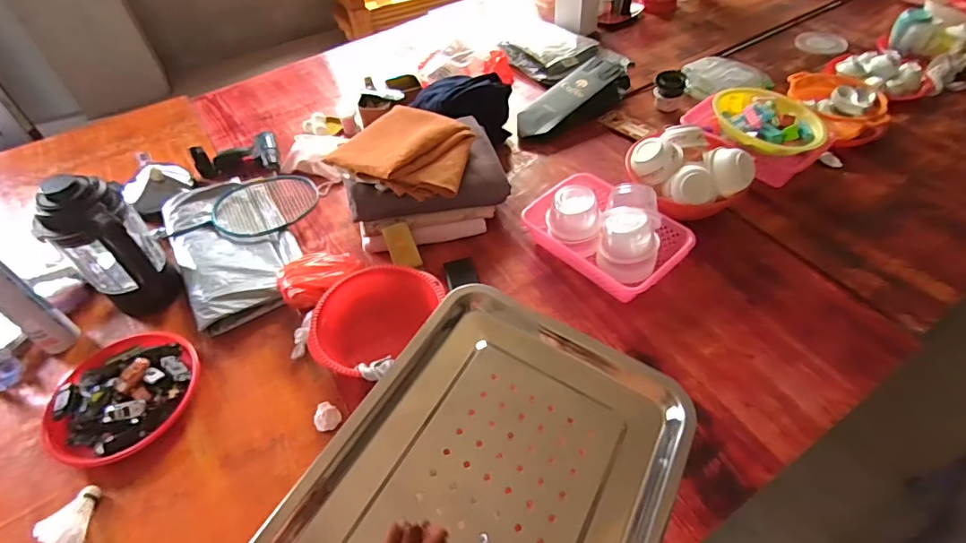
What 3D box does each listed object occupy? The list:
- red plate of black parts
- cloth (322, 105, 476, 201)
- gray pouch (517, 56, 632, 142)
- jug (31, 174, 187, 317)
[{"bbox_3d":[-0.642,0.211,0.902,0.253,0.051,0.243,-3,49,3],"label":"red plate of black parts"},{"bbox_3d":[-0.148,-0.259,1.070,0.253,0.066,0.242,20,52,20],"label":"cloth"},{"bbox_3d":[0.262,-0.479,1.381,0.400,0.097,0.119,-28,52,-18],"label":"gray pouch"},{"bbox_3d":[-0.696,-0.046,0.982,0.148,0.275,0.118,-1,49,5],"label":"jug"}]

